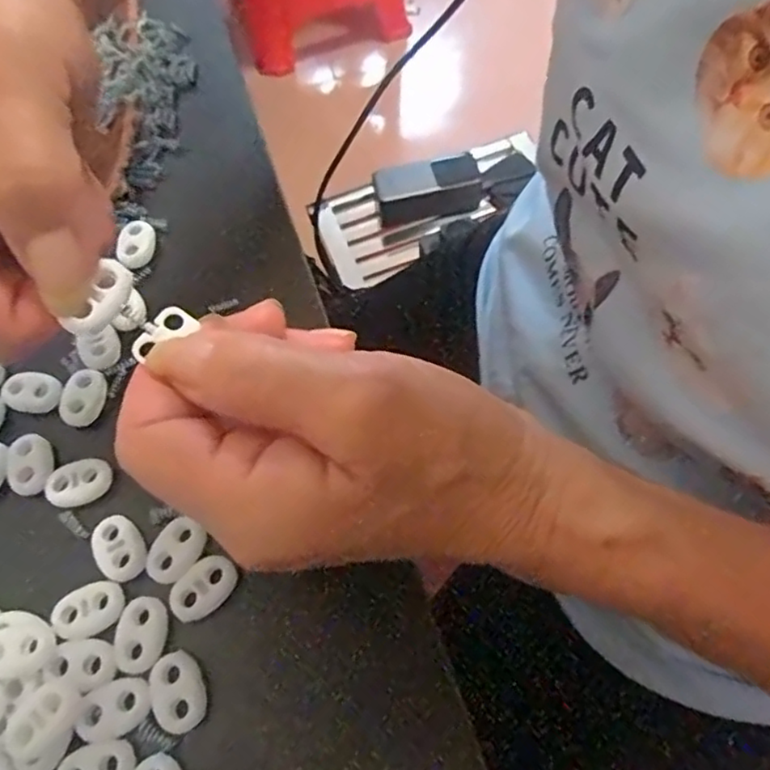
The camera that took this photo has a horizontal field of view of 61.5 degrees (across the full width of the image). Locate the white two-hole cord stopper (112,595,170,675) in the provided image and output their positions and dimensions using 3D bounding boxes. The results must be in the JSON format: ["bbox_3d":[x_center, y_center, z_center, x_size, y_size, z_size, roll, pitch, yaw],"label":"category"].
[{"bbox_3d":[-0.077,0.078,0.202,0.015,0.004,0.022,2,64,5],"label":"white two-hole cord stopper"}]

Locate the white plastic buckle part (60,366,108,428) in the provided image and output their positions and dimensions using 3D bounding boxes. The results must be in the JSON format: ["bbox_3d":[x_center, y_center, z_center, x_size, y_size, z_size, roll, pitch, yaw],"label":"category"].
[{"bbox_3d":[-0.113,0.005,0.243,0.015,0.006,0.021,8,65,8],"label":"white plastic buckle part"}]

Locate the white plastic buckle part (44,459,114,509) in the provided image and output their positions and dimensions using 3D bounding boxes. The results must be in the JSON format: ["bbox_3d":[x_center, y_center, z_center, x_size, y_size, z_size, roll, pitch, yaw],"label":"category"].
[{"bbox_3d":[-0.108,0.034,0.228,0.023,0.004,0.014,-19,64,-5],"label":"white plastic buckle part"}]

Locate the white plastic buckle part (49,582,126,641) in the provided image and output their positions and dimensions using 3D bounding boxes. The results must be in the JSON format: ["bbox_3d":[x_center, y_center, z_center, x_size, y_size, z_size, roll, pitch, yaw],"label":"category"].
[{"bbox_3d":[-0.095,0.072,0.208,0.021,0.004,0.015,-33,66,-11],"label":"white plastic buckle part"}]

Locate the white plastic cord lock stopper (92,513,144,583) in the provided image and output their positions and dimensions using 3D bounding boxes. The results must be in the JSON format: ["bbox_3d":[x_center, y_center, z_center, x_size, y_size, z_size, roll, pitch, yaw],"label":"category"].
[{"bbox_3d":[-0.089,0.054,0.215,0.016,0.004,0.021,-24,65,-7],"label":"white plastic cord lock stopper"}]

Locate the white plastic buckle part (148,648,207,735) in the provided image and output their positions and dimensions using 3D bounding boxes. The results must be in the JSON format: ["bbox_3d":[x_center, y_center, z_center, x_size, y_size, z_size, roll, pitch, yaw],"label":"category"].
[{"bbox_3d":[-0.063,0.092,0.194,0.015,0.004,0.022,-27,65,-9],"label":"white plastic buckle part"}]

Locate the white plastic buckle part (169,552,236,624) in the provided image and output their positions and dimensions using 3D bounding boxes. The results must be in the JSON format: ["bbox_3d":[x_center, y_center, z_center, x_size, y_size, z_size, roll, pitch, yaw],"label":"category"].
[{"bbox_3d":[-0.059,0.065,0.208,0.015,0.004,0.022,40,73,20],"label":"white plastic buckle part"}]

